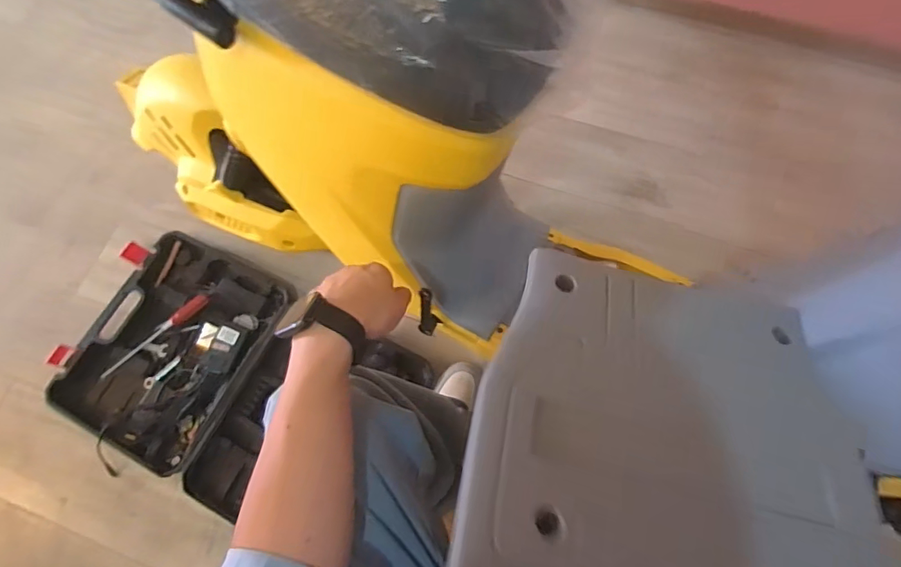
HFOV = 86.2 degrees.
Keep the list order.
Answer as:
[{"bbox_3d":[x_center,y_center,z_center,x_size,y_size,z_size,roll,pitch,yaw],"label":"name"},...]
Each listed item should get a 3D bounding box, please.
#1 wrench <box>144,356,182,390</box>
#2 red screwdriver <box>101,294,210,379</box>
[{"bbox_3d":[-0.590,0.180,0.985,0.021,0.004,0.085,41,76,13],"label":"wrench"},{"bbox_3d":[-0.612,0.106,0.997,0.253,0.023,0.032,-38,75,-12],"label":"red screwdriver"}]

